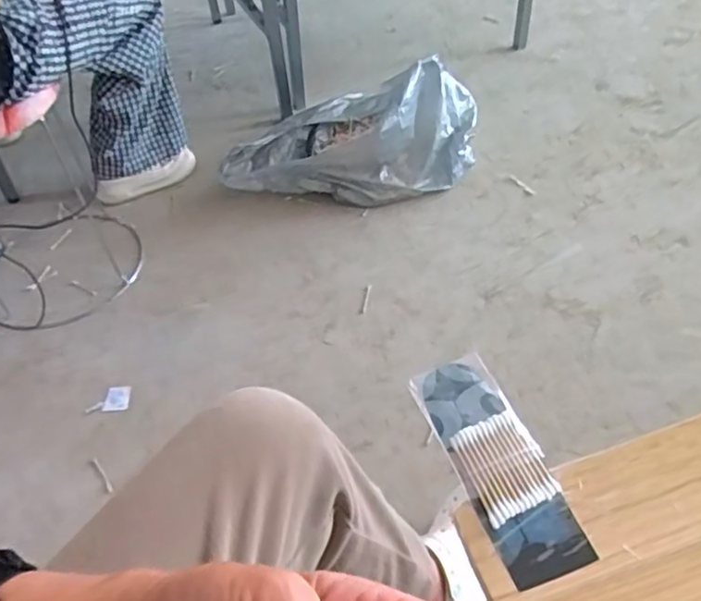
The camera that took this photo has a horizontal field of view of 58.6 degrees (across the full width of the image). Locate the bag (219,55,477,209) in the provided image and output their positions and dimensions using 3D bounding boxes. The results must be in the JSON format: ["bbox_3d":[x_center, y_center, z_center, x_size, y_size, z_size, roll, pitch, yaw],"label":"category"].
[{"bbox_3d":[-0.001,-0.406,1.471,0.583,0.230,0.282,0,49,5],"label":"bag"}]

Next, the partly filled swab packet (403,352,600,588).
[{"bbox_3d":[0.107,0.115,0.463,0.064,0.011,0.177,-18,49,-11],"label":"partly filled swab packet"}]

